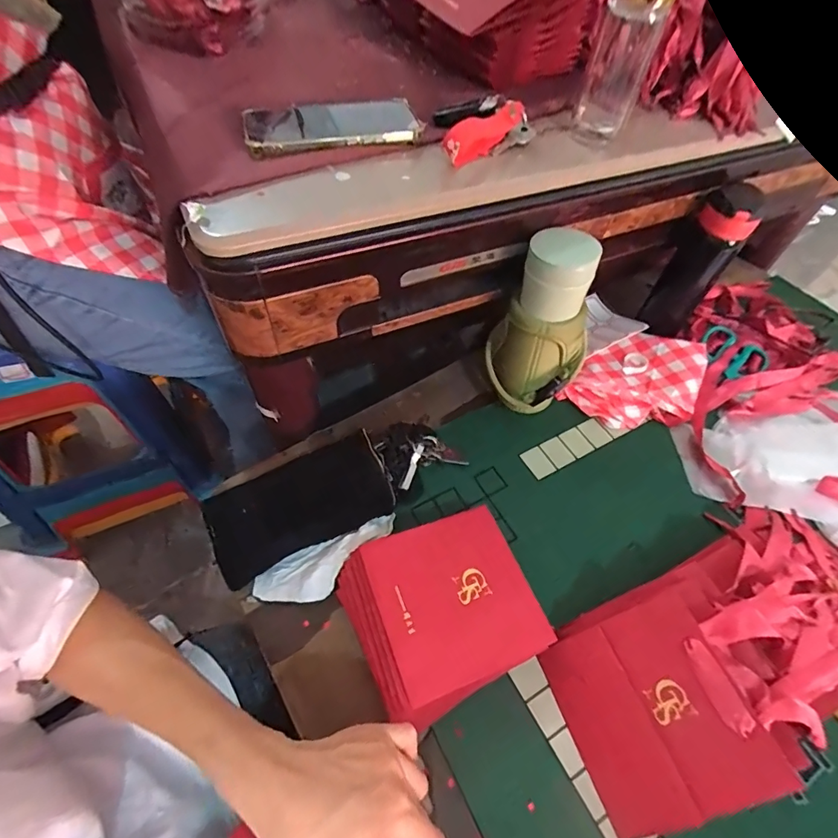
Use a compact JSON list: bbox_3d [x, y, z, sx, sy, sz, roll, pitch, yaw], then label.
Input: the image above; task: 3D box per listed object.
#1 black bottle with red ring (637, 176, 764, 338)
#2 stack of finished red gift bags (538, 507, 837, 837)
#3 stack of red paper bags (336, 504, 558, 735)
[{"bbox_3d":[0.369,-0.204,0.603,0.071,0.192,0.079,30,60,18],"label":"black bottle with red ring"},{"bbox_3d":[0.279,0.197,0.394,0.332,0.087,0.158,-25,60,-17],"label":"stack of finished red gift bags"},{"bbox_3d":[0.024,0.177,0.426,0.167,0.052,0.150,-24,60,-17],"label":"stack of red paper bags"}]

